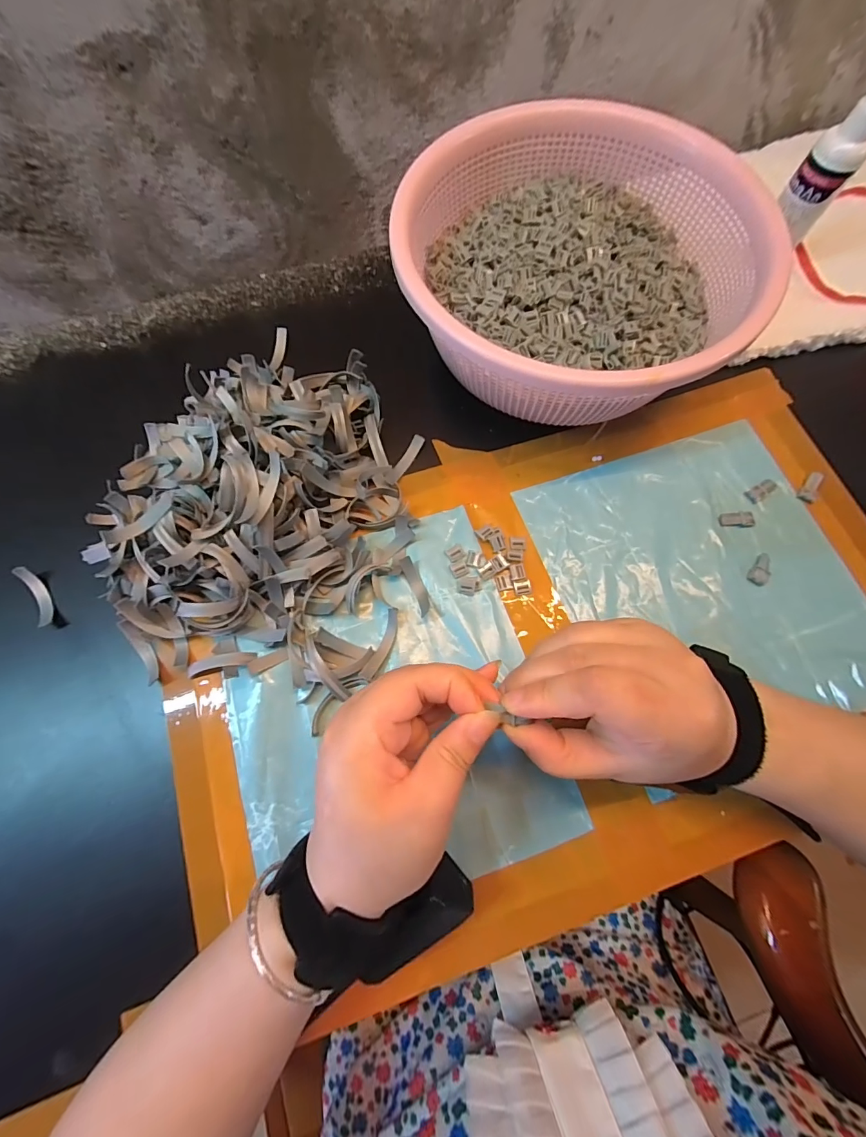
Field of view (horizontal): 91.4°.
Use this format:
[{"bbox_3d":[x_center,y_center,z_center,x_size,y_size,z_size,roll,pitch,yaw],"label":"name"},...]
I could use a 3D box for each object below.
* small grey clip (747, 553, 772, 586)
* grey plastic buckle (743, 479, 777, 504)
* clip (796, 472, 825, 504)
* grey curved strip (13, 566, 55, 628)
[{"bbox_3d":[0.253,0.001,0.325,0.014,0.005,0.025,34,76,10],"label":"small grey clip"},{"bbox_3d":[0.269,-0.064,0.346,0.027,0.004,0.012,-33,75,-9],"label":"grey plastic buckle"},{"bbox_3d":[0.311,-0.067,0.347,0.011,0.007,0.029,32,75,10],"label":"clip"},{"bbox_3d":[-0.296,0.021,0.315,0.008,0.013,0.050,-30,75,-9],"label":"grey curved strip"}]

